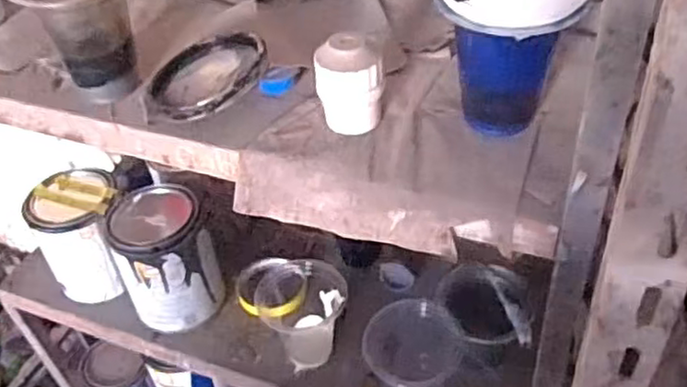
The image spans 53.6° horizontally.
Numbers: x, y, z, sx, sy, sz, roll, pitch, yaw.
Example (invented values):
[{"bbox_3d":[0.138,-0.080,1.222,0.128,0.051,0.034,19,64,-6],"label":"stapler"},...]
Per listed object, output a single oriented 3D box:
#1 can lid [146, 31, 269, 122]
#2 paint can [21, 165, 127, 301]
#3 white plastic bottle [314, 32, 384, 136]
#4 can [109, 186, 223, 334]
[{"bbox_3d":[-0.107,-0.093,0.525,0.093,0.010,0.097,-38,43,-10],"label":"can lid"},{"bbox_3d":[-0.316,0.052,0.828,0.097,0.121,0.106,-4,43,3],"label":"paint can"},{"bbox_3d":[0.007,-0.076,0.474,0.040,0.063,0.039,31,55,33],"label":"white plastic bottle"},{"bbox_3d":[-0.202,0.074,0.775,0.103,0.136,0.106,-4,43,3],"label":"can"}]

